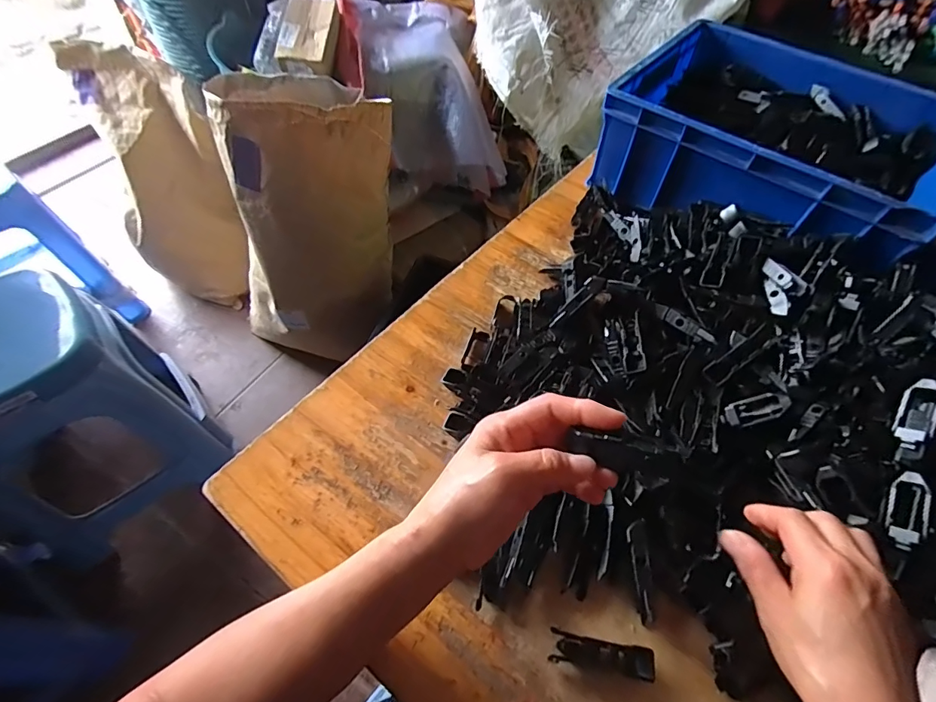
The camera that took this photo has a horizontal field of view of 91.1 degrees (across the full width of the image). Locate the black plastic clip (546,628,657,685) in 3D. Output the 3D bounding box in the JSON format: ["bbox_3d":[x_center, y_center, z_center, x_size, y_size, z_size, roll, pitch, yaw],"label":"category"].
[{"bbox_3d":[0.090,0.204,0.308,0.067,0.007,0.018,10,55,4],"label":"black plastic clip"}]

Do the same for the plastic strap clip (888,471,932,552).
[{"bbox_3d":[0.296,0.107,0.308,0.006,0.021,0.051,24,77,-29],"label":"plastic strap clip"}]

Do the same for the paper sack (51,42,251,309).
[{"bbox_3d":[-0.832,-0.478,1.304,0.300,0.727,0.151,-21,18,-16],"label":"paper sack"}]

